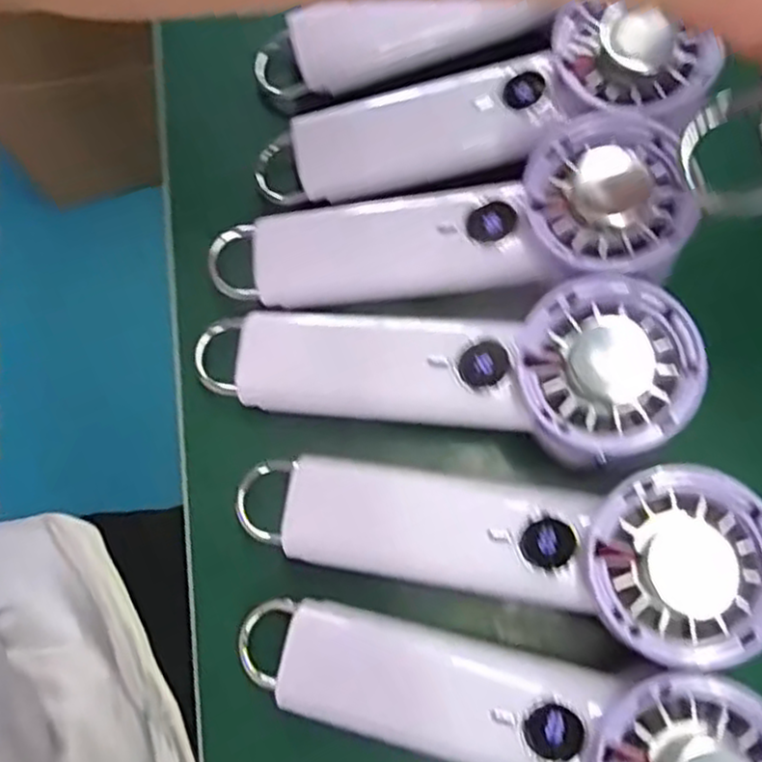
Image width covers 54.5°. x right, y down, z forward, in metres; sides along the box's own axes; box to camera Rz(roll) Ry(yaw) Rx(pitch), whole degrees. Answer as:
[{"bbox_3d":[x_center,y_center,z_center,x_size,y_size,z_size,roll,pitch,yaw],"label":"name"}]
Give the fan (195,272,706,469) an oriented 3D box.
[{"bbox_3d":[0.022,-0.004,0.293,0.187,0.035,0.060,1,76,20],"label":"fan"}]

